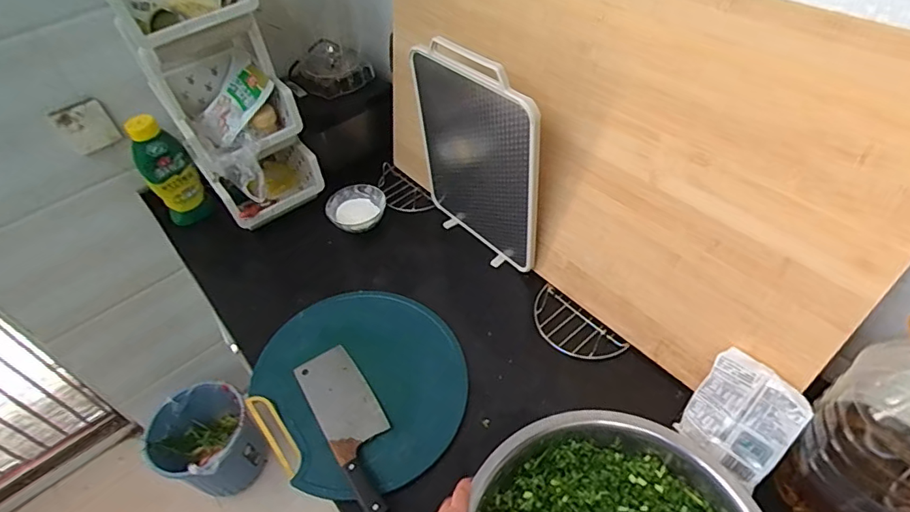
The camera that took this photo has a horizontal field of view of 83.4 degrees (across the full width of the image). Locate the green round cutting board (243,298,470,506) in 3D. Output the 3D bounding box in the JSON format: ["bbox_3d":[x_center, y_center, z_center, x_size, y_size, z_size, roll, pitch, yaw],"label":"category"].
[{"bbox_3d":[-0.148,0.198,0.818,0.321,0.030,0.346,-3,47,3],"label":"green round cutting board"}]

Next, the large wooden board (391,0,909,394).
[{"bbox_3d":[0.161,-0.174,0.787,0.031,0.498,0.889,-25,48,-32],"label":"large wooden board"}]

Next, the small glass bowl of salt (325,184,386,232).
[{"bbox_3d":[-0.199,-0.088,1.065,0.118,0.053,0.125,-3,47,3],"label":"small glass bowl of salt"}]

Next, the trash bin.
[{"bbox_3d":[-0.658,0.514,1.399,0.239,0.274,0.240,-3,47,3],"label":"trash bin"}]

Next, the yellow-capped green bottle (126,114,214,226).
[{"bbox_3d":[-0.590,-0.173,1.054,0.094,0.246,0.057,-29,51,-20],"label":"yellow-capped green bottle"}]

